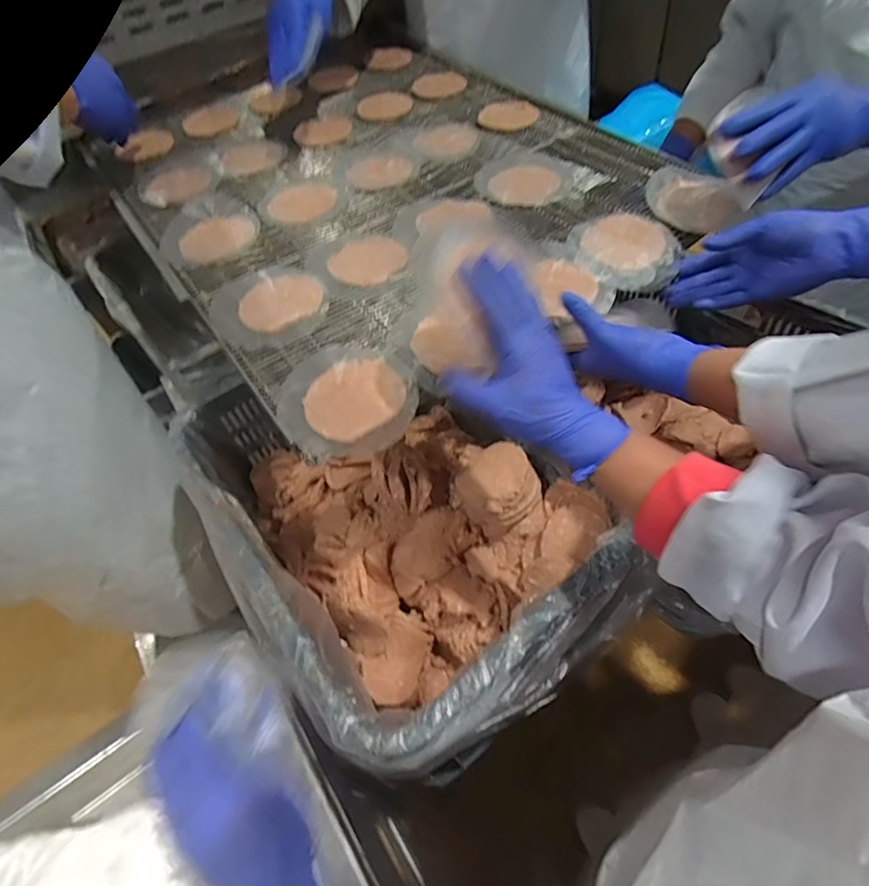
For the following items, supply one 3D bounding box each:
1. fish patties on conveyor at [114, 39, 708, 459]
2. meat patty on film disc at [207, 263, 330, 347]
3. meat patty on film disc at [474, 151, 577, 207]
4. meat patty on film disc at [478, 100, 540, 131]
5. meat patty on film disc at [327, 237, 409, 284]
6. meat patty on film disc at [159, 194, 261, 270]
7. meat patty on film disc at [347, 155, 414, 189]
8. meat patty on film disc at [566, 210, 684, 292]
[{"bbox_3d":[-0.076,-0.365,0.683,0.593,0.030,0.749,-32,58,-18],"label":"fish patties on conveyor"},{"bbox_3d":[-0.181,-0.153,0.540,0.116,0.013,0.124,-2,54,3],"label":"meat patty on film disc"},{"bbox_3d":[0.116,-0.345,0.648,0.124,0.009,0.119,5,55,8],"label":"meat patty on film disc"},{"bbox_3d":[0.111,-0.497,0.755,0.086,0.008,0.074,-28,57,-15],"label":"meat patty on film disc"},{"bbox_3d":[-0.074,-0.209,0.574,0.072,0.007,0.087,38,65,27],"label":"meat patty on film disc"},{"bbox_3d":[-0.276,-0.261,0.617,0.119,0.039,0.096,-38,60,-21],"label":"meat patty on film disc"},{"bbox_3d":[-0.075,-0.371,0.685,0.086,0.012,0.060,-13,54,-5],"label":"meat patty on film disc"},{"bbox_3d":[0.210,-0.217,0.552,0.114,0.010,0.120,30,62,23],"label":"meat patty on film disc"}]

